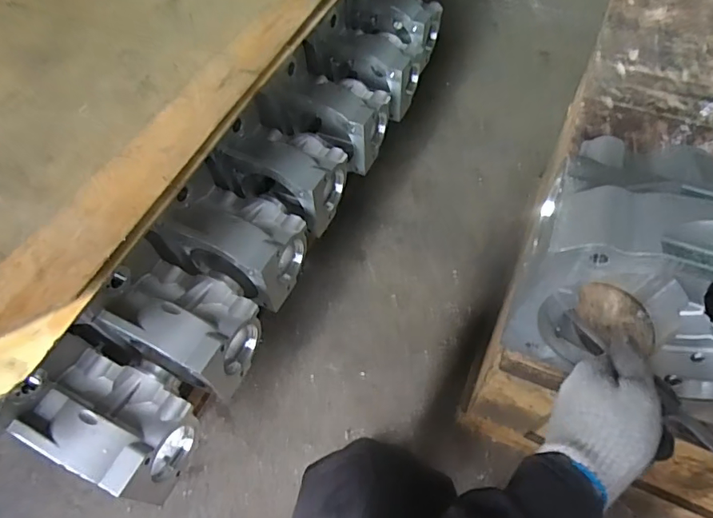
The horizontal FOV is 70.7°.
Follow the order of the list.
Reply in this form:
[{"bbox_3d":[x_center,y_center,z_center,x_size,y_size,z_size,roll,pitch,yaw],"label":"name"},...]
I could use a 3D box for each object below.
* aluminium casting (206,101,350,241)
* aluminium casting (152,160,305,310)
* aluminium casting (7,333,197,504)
[{"bbox_3d":[-0.123,-0.155,0.866,0.184,0.135,0.156,17,59,13],"label":"aluminium casting"},{"bbox_3d":[-0.182,-0.028,0.785,0.172,0.135,0.162,18,60,13],"label":"aluminium casting"},{"bbox_3d":[-0.317,0.198,0.651,0.189,0.146,0.147,21,60,15],"label":"aluminium casting"}]

